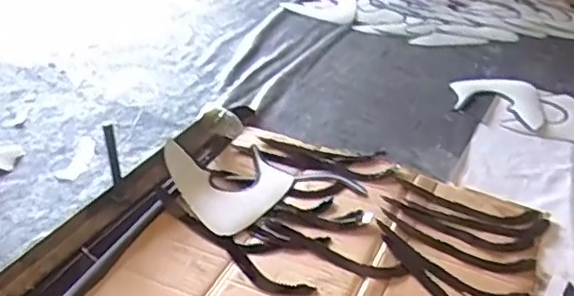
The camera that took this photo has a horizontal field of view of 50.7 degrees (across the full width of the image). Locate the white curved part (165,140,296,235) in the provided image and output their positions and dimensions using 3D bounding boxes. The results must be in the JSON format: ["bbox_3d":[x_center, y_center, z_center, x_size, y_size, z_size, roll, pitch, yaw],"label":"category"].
[{"bbox_3d":[-0.072,0.044,0.878,0.161,0.059,0.167,-17,36,-24],"label":"white curved part"}]

